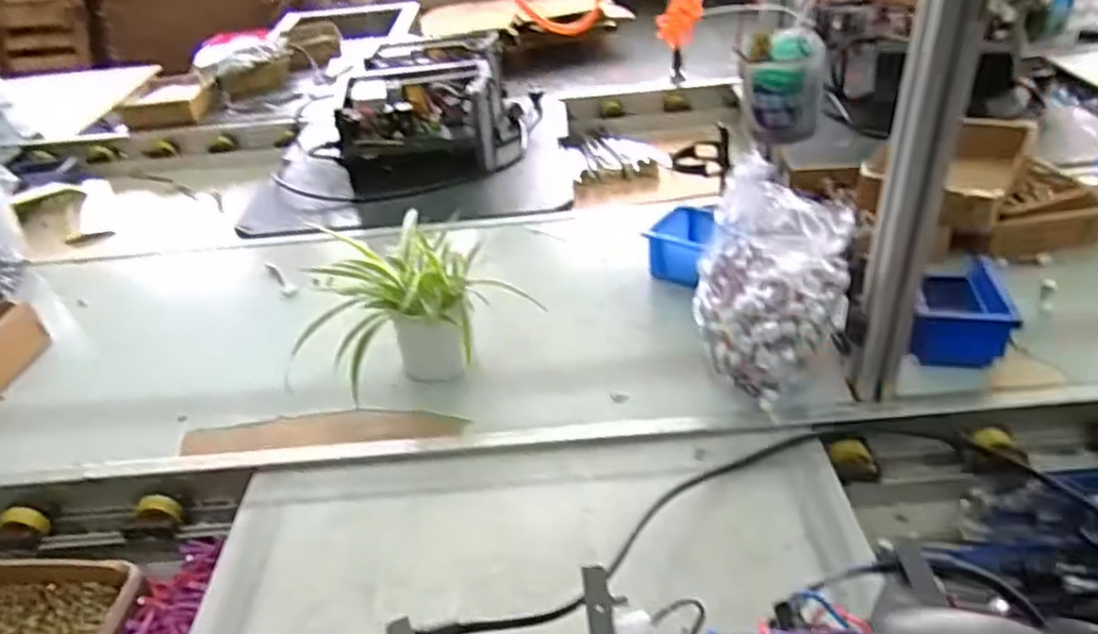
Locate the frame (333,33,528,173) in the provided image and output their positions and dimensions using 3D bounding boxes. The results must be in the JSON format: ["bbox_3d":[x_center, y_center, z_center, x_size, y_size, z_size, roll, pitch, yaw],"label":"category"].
[{"bbox_3d":[-0.231,-0.437,1.488,0.330,0.171,0.412,-8,35,-3],"label":"frame"}]

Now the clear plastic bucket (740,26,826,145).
[{"bbox_3d":[0.182,-0.181,0.576,0.062,0.075,0.061,5,36,15],"label":"clear plastic bucket"}]

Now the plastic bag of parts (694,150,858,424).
[{"bbox_3d":[0.240,-0.033,0.800,0.162,0.211,0.155,26,45,37],"label":"plastic bag of parts"}]

